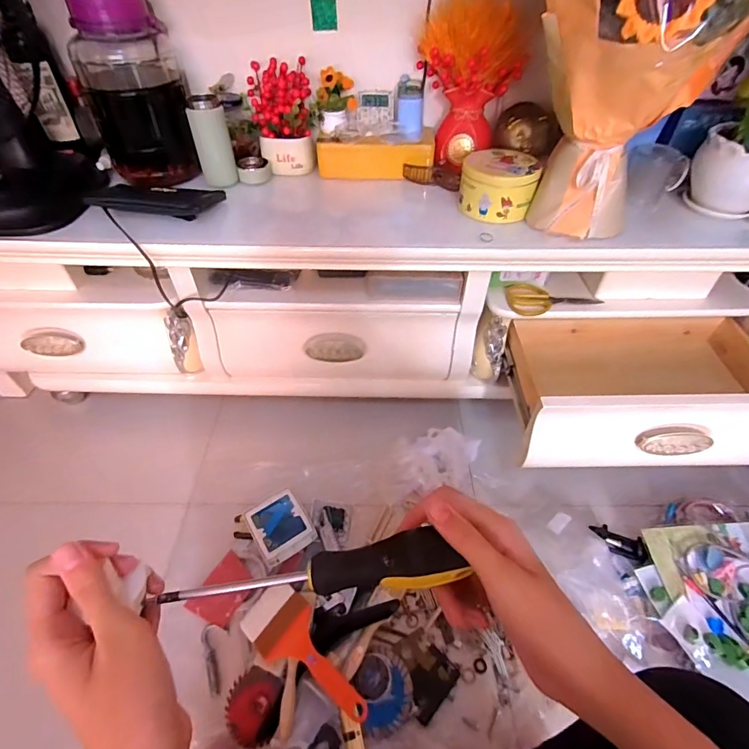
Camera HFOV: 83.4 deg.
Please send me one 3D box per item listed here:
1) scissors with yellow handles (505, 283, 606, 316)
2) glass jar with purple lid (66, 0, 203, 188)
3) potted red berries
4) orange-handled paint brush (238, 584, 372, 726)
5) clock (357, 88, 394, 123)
[{"bbox_3d":[0.343,-0.144,0.809,0.175,0.020,0.083,-1,47,-1],"label":"scissors with yellow handles"},{"bbox_3d":[-0.430,-0.511,0.765,0.161,0.264,0.151,-15,49,-14],"label":"glass jar with purple lid"},{"bbox_3d":[-0.180,-0.497,0.825,0.117,0.172,0.086,-8,47,-7],"label":"potted red berries"},{"bbox_3d":[-0.110,0.434,0.655,0.095,0.011,0.242,-41,48,-23],"label":"orange-handled paint brush"},{"bbox_3d":[0.000,-0.533,0.838,0.074,0.060,0.020,-6,9,-4],"label":"clock"}]

